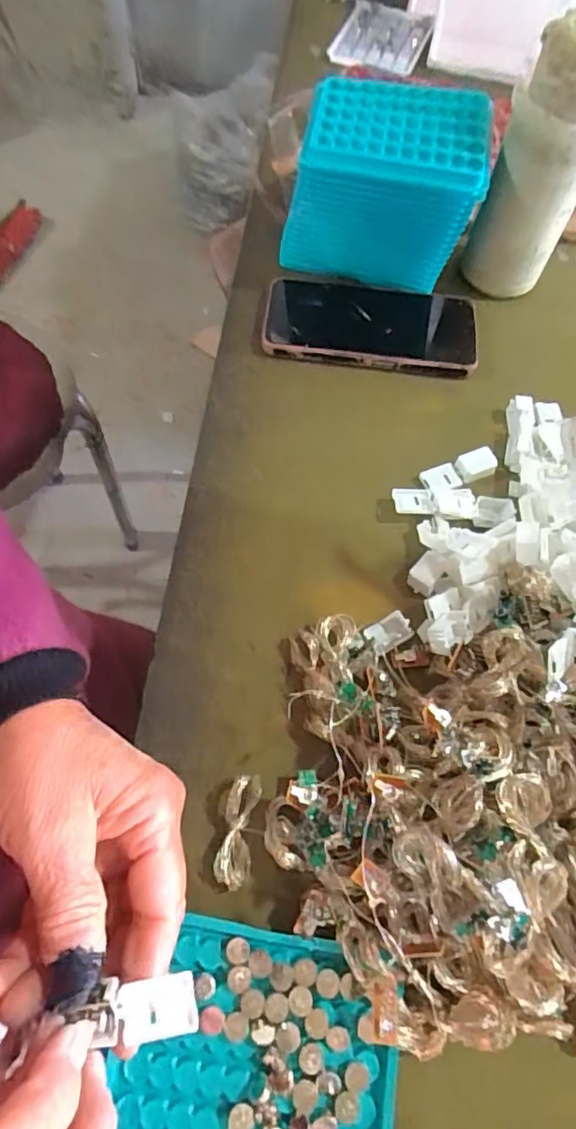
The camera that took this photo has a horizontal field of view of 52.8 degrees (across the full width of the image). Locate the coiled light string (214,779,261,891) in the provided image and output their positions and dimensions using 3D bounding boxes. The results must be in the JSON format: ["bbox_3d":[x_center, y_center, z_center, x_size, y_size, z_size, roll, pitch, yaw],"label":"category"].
[{"bbox_3d":[-0.026,0.140,0.304,0.017,0.013,0.053,8,64,1],"label":"coiled light string"}]

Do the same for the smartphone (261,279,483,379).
[{"bbox_3d":[0.066,-0.189,0.461,0.164,0.016,0.080,8,64,1],"label":"smartphone"}]

